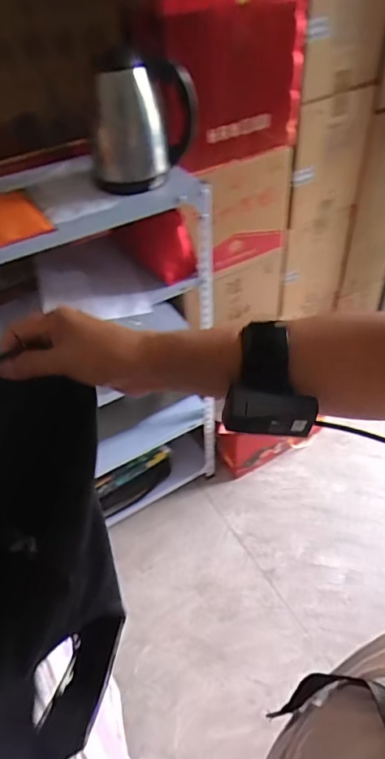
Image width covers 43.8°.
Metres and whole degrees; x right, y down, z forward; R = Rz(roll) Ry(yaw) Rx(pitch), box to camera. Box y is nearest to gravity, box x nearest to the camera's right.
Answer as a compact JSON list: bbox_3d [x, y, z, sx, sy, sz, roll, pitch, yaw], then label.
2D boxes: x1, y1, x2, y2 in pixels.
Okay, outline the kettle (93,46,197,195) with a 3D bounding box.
[{"bbox_3d":[-0.095,-0.502,0.908,0.194,0.224,0.165,-2,46,3],"label":"kettle"}]

